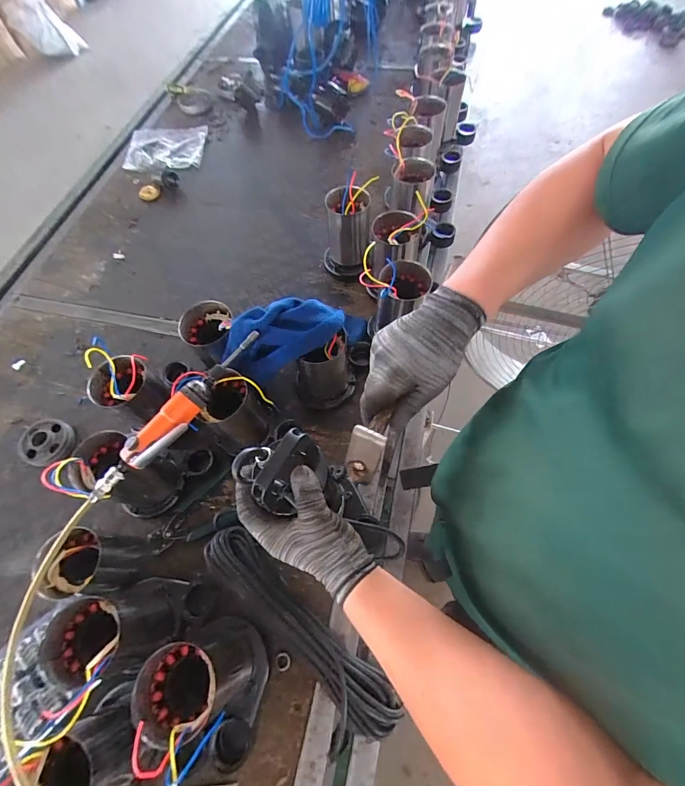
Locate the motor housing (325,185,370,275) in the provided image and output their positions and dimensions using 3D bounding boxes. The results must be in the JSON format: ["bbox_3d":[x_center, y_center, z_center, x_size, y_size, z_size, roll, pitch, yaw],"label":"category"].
[{"bbox_3d":[0.008,-0.353,0.819,0.106,0.187,0.089,-6,62,1],"label":"motor housing"}]

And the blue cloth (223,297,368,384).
[{"bbox_3d":[-0.091,-0.099,0.603,0.214,0.068,0.102,-17,63,-5],"label":"blue cloth"}]

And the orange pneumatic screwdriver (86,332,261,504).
[{"bbox_3d":[-0.226,0.026,0.520,0.046,0.030,0.304,36,70,20],"label":"orange pneumatic screwdriver"}]

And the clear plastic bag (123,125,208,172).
[{"bbox_3d":[-0.557,-0.762,1.146,0.240,0.025,0.239,-1,62,3],"label":"clear plastic bag"}]

